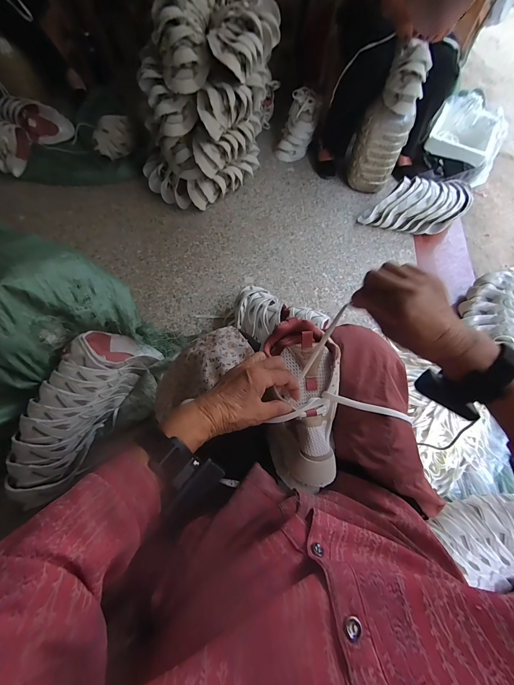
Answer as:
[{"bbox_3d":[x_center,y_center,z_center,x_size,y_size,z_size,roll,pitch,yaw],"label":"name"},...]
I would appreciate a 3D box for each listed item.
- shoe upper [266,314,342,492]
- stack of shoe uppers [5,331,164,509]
[{"bbox_3d":[0.067,0.081,0.418,0.097,0.070,0.226,2,79,-1],"label":"shoe upper"},{"bbox_3d":[-0.441,0.159,0.728,0.170,0.128,0.444,18,64,7],"label":"stack of shoe uppers"}]

